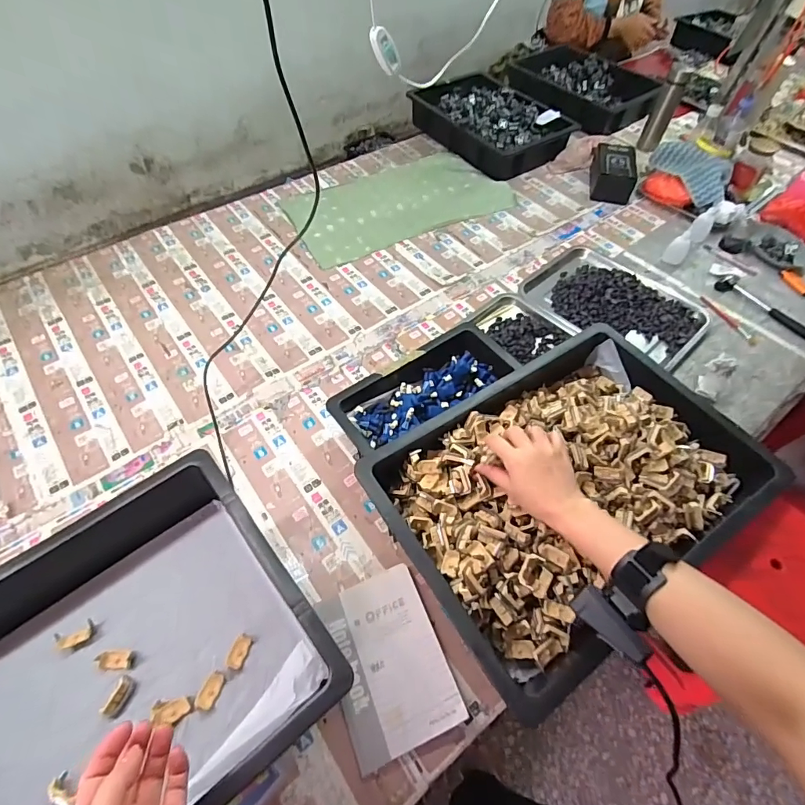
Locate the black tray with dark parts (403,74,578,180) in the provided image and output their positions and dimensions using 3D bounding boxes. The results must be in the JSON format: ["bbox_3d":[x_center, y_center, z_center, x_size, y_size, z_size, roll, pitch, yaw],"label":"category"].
[{"bbox_3d":[0.249,-0.862,1.347,0.324,0.111,0.471,-34,62,-23],"label":"black tray with dark parts"}]

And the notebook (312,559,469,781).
[{"bbox_3d":[-0.021,0.329,0.566,0.137,0.029,0.196,-18,57,-14],"label":"notebook"}]

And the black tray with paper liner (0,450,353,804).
[{"bbox_3d":[-0.325,0.286,0.421,0.449,0.121,0.344,-34,62,-23],"label":"black tray with paper liner"}]

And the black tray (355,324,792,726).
[{"bbox_3d":[0.212,0.095,0.554,0.457,0.077,0.311,-27,60,-19],"label":"black tray"}]

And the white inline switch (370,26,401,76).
[{"bbox_3d":[-0.021,-0.431,0.535,0.025,0.052,0.012,-22,52,22],"label":"white inline switch"}]

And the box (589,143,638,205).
[{"bbox_3d":[0.598,-0.658,1.234,0.107,0.080,0.209,12,55,7],"label":"box"}]

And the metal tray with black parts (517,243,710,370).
[{"bbox_3d":[0.465,-0.222,0.962,0.348,0.024,0.273,39,62,22],"label":"metal tray with black parts"}]

